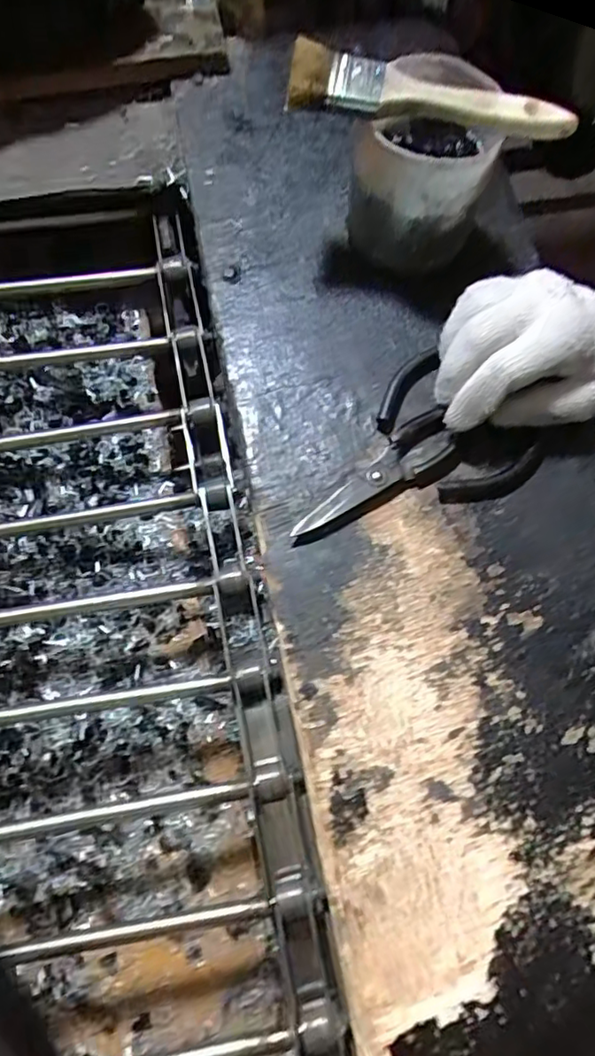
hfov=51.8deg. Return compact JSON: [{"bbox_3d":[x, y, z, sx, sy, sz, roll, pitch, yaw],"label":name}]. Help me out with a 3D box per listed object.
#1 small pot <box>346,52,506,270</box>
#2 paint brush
[{"bbox_3d":[0.078,-0.236,0.400,0.084,0.079,0.104,3,72,-1],"label":"small pot"},{"bbox_3d":[0.079,-0.247,0.349,0.165,0.025,0.034,7,75,0],"label":"paint brush"}]

